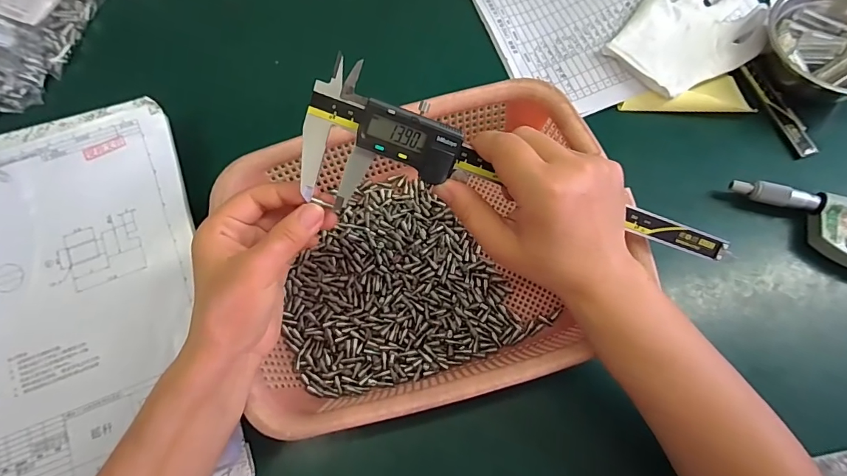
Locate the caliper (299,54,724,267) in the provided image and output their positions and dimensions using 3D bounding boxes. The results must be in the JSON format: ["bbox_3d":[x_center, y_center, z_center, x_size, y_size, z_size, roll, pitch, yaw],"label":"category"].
[{"bbox_3d":[0.060,-0.016,0.264,0.277,0.013,0.072,22,104,-13],"label":"caliper"}]

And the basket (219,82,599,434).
[{"bbox_3d":[-0.003,0.020,0.324,0.234,0.090,0.201,-14,66,-5],"label":"basket"}]

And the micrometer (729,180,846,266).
[{"bbox_3d":[0.338,-0.007,0.356,0.156,0.029,0.050,20,68,10],"label":"micrometer"}]

